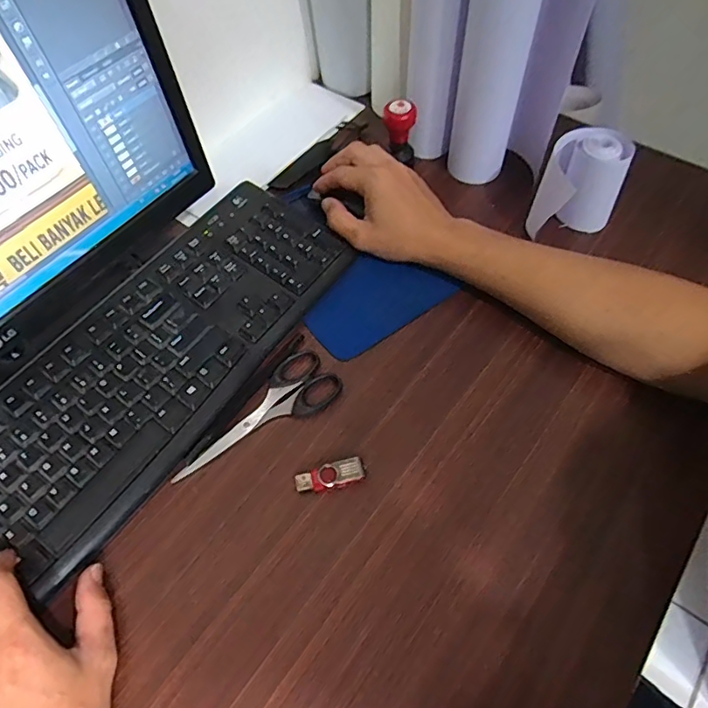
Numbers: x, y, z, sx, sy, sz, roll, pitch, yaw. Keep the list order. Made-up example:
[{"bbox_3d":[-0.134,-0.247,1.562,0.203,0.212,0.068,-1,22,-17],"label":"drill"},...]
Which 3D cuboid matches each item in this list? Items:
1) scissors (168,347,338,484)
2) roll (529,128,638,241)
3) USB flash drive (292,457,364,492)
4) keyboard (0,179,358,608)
[{"bbox_3d":[-0.075,0.055,0.433,0.052,0.005,0.148,38,66,22],"label":"scissors"},{"bbox_3d":[0.219,-0.160,0.510,0.072,0.094,0.078,-1,58,1],"label":"roll"},{"bbox_3d":[-0.018,0.095,0.406,0.054,0.010,0.018,-16,59,-8],"label":"USB flash drive"},{"bbox_3d":[-0.179,0.014,0.446,0.153,0.023,0.425,34,65,18],"label":"keyboard"}]

